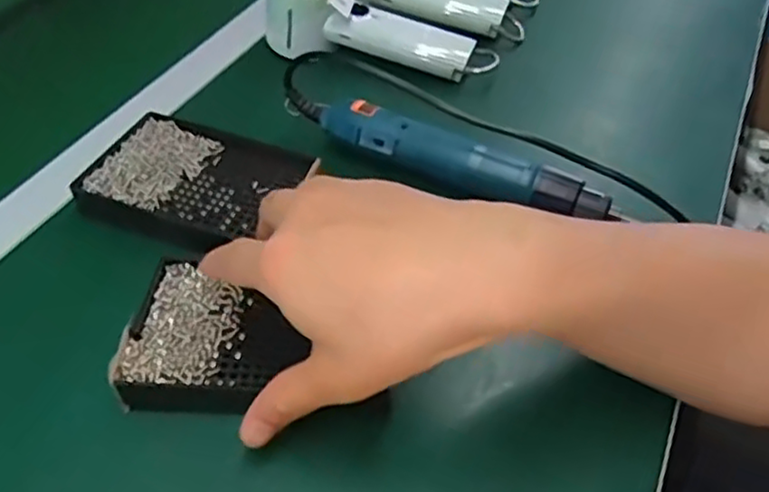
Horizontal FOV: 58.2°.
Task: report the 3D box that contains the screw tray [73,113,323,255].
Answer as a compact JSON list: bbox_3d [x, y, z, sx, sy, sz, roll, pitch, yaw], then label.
[{"bbox_3d":[-0.128,-0.042,0.456,0.124,0.016,0.099,18,49,16],"label":"screw tray"}]

